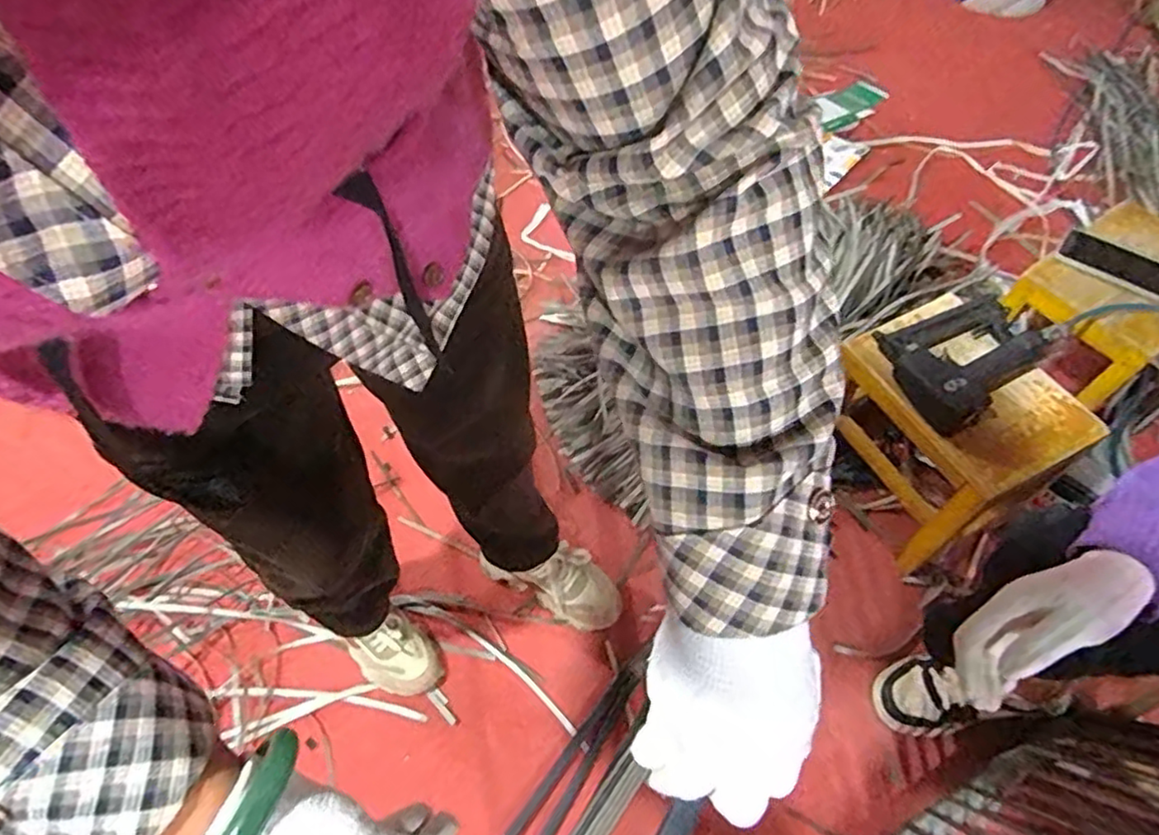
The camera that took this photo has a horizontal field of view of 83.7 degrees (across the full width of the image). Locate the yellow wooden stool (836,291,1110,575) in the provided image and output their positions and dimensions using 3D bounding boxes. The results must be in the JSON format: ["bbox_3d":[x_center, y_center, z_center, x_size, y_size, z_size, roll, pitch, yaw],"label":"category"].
[{"bbox_3d":[0.508,0.033,0.954,0.210,0.296,0.268,-25,61,-11],"label":"yellow wooden stool"}]

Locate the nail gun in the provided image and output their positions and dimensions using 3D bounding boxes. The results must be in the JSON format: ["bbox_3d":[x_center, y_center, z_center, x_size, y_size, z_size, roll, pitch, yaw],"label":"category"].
[{"bbox_3d":[0.506,-0.094,0.851,0.231,0.052,0.153,-35,63,-17],"label":"nail gun"}]

